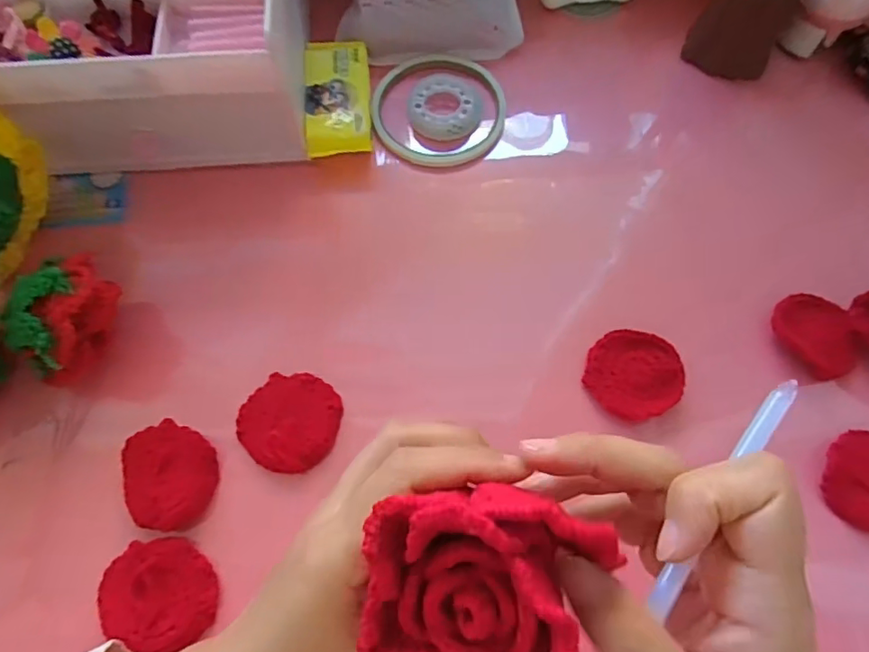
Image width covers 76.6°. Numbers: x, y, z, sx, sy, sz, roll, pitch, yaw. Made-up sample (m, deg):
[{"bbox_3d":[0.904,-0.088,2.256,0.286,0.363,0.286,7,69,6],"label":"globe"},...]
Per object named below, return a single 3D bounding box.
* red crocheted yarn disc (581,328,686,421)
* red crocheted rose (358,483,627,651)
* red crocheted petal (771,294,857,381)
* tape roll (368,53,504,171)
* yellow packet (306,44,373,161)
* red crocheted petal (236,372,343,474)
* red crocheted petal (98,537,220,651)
[{"bbox_3d":[0.108,0.027,0.298,0.049,0.008,0.048,0,69,1],"label":"red crocheted yarn disc"},{"bbox_3d":[0.013,0.080,0.176,0.065,0.044,0.074,21,110,9],"label":"red crocheted rose"},{"bbox_3d":[0.213,0.005,0.306,0.037,0.011,0.048,-32,72,-11],"label":"red crocheted petal"},{"bbox_3d":[0.003,-0.146,0.370,0.088,0.013,0.088,0,69,1],"label":"tape roll"},{"bbox_3d":[-0.062,-0.150,0.360,0.040,0.019,0.085,-5,69,-1],"label":"yellow packet"},{"bbox_3d":[-0.076,0.049,0.290,0.051,0.011,0.051,0,69,1],"label":"red crocheted petal"},{"bbox_3d":[-0.132,0.128,0.262,0.055,0.010,0.047,17,70,7],"label":"red crocheted petal"}]

